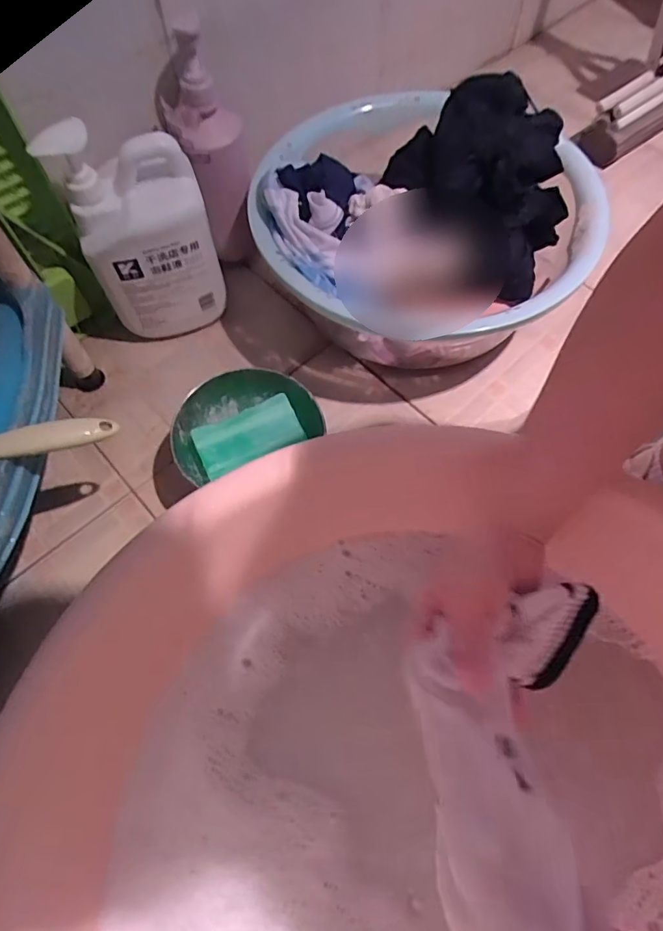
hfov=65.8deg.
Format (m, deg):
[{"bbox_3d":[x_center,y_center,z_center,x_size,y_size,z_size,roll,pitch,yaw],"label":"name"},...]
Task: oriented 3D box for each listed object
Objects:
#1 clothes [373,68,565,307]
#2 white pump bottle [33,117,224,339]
[{"bbox_3d":[0.162,-0.321,0.581,0.215,0.120,0.233,19,65,10],"label":"clothes"},{"bbox_3d":[-0.202,-0.248,0.589,0.138,0.215,0.092,-19,64,-10],"label":"white pump bottle"}]

